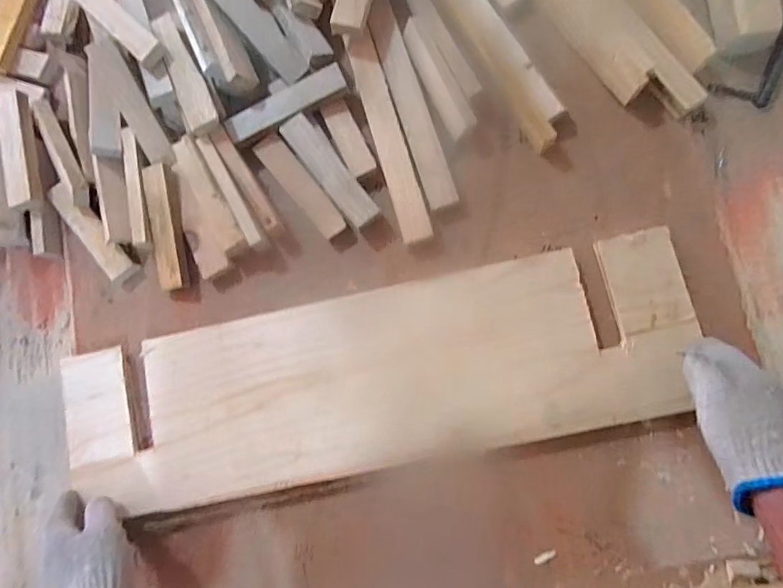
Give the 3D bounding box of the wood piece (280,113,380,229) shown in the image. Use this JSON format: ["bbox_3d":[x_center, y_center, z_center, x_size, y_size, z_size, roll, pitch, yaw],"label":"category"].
[{"bbox_3d":[-0.074,-0.149,0.550,0.034,0.019,0.162,-38,81,-1],"label":"wood piece"}]

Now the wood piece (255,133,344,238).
[{"bbox_3d":[-0.114,-0.132,0.568,0.034,0.022,0.155,-37,81,0],"label":"wood piece"}]

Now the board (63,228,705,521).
[{"bbox_3d":[-0.028,0.104,0.523,0.714,0.023,0.204,-12,81,4],"label":"board"}]

